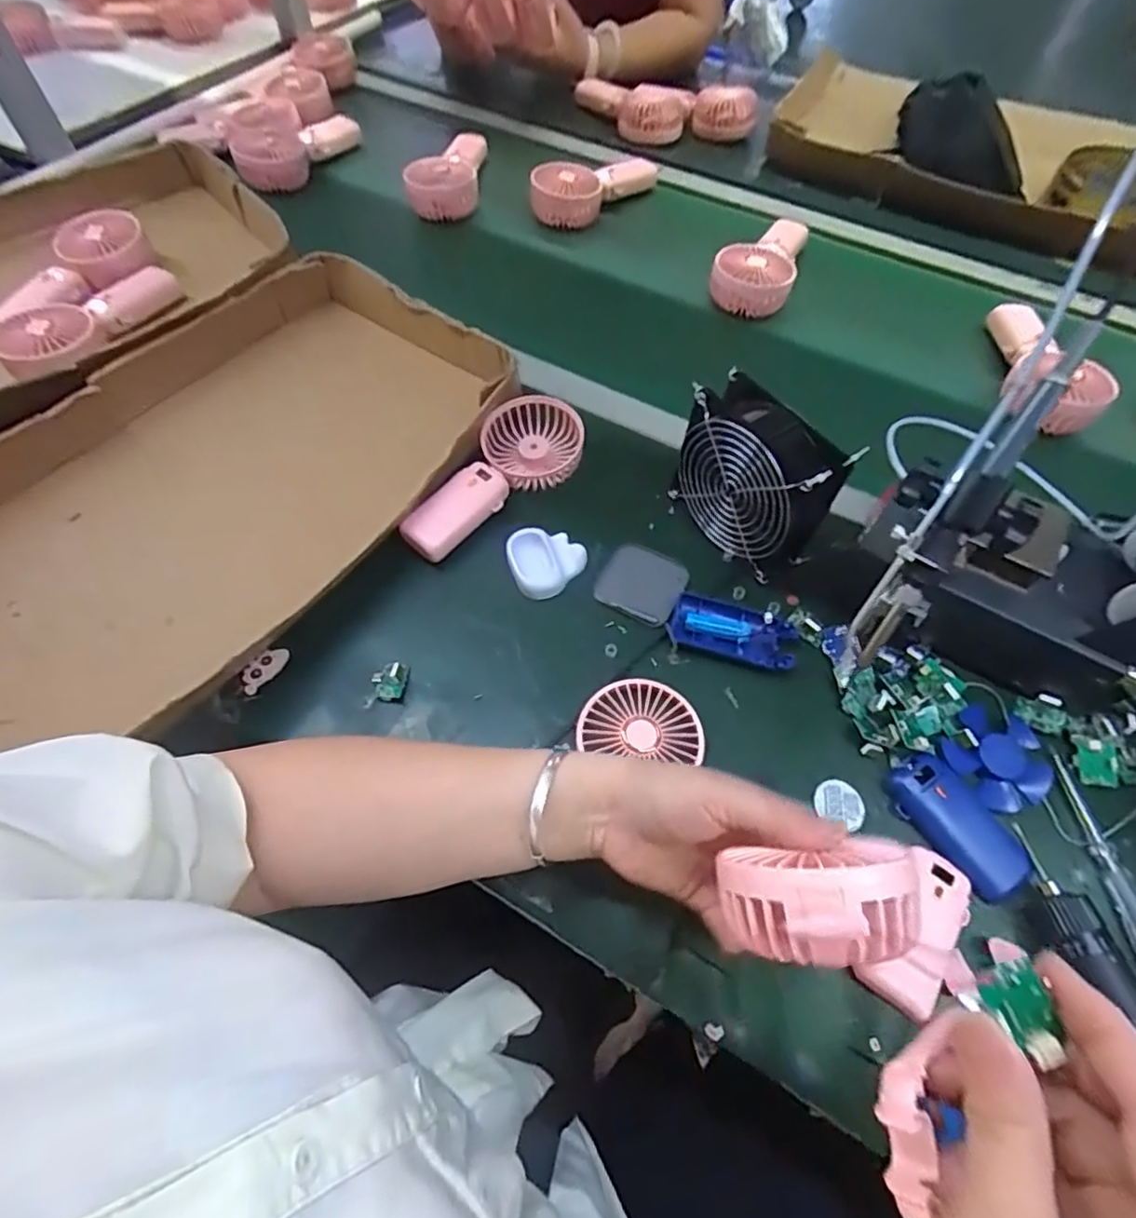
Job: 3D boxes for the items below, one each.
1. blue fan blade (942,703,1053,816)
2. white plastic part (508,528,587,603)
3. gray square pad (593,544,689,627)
[{"bbox_3d":[0.307,0.103,0.438,0.073,0.011,0.070,1,59,-1],"label":"blue fan blade"},{"bbox_3d":[-0.017,-0.042,0.515,0.064,0.014,0.062,-16,61,-10],"label":"white plastic part"},{"bbox_3d":[0.063,-0.024,0.515,0.066,0.004,0.068,25,62,13],"label":"gray square pad"}]

